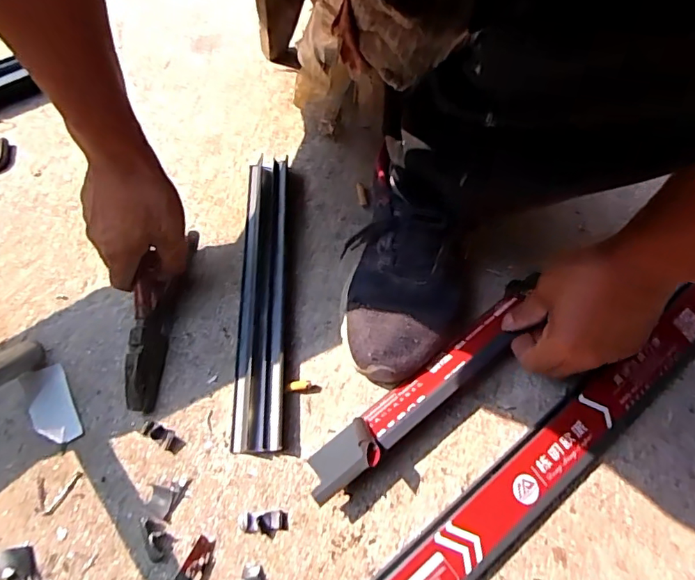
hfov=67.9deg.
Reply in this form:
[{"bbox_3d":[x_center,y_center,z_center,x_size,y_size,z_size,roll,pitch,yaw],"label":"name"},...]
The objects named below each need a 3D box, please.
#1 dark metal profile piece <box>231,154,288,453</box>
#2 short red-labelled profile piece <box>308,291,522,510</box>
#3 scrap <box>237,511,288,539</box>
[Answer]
[{"bbox_3d":[-0.087,-0.003,0.525,0.044,0.016,0.324,-2,62,-1],"label":"dark metal profile piece"},{"bbox_3d":[0.064,0.089,0.453,0.241,0.042,0.041,-37,68,-16],"label":"short red-labelled profile piece"},{"bbox_3d":[-0.070,0.193,0.424,0.040,0.006,0.018,-2,62,0],"label":"scrap"}]

